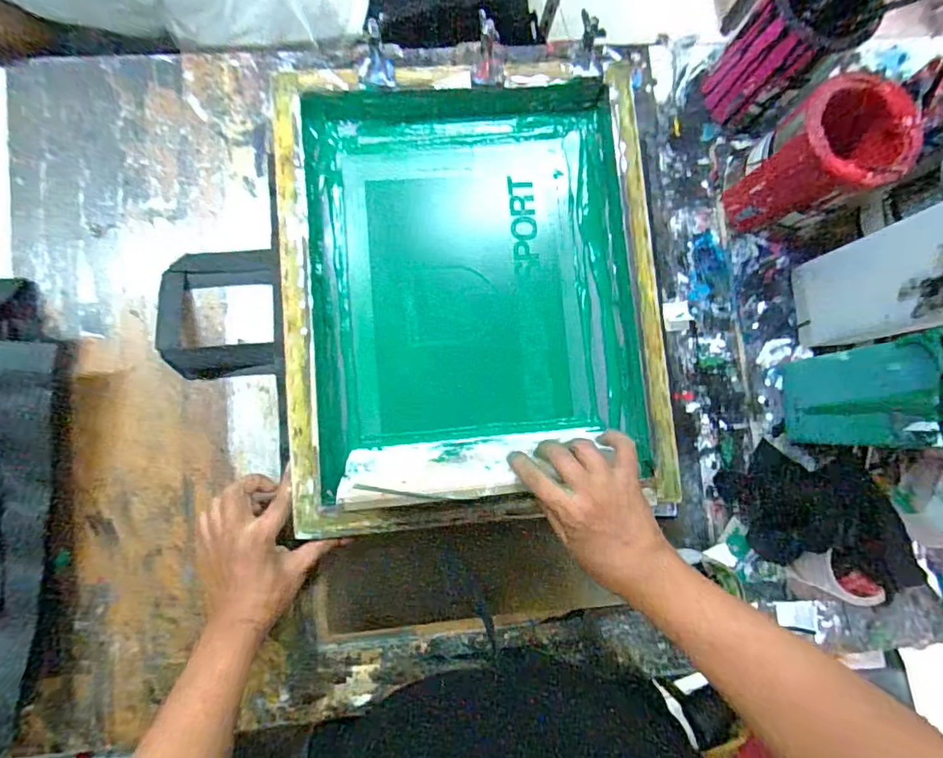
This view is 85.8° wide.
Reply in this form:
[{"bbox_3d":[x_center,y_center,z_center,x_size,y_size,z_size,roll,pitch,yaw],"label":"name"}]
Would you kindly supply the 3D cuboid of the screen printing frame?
[{"bbox_3d":[0.003,-0.095,0.567,0.396,0.065,0.482,-4,84,-5],"label":"screen printing frame"}]

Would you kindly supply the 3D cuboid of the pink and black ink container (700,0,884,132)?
[{"bbox_3d":[0.337,-0.357,0.563,0.106,0.151,0.094,44,83,1],"label":"pink and black ink container"}]

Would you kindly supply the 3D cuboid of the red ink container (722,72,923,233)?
[{"bbox_3d":[0.358,-0.224,0.546,0.111,0.167,0.102,0,84,-4],"label":"red ink container"}]

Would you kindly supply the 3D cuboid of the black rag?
[{"bbox_3d":[0.403,0.154,0.576,0.238,0.036,0.123,15,83,-2],"label":"black rag"}]

